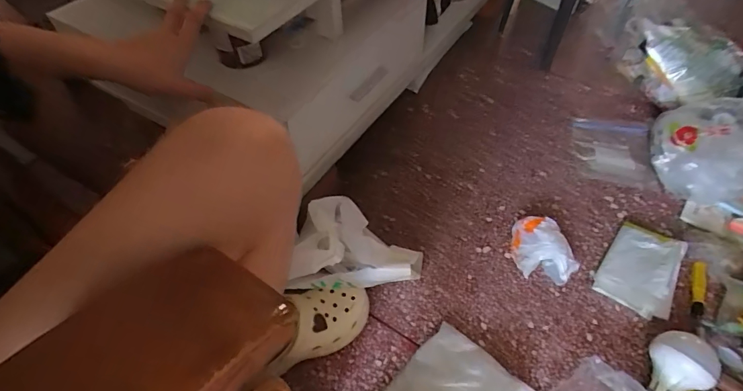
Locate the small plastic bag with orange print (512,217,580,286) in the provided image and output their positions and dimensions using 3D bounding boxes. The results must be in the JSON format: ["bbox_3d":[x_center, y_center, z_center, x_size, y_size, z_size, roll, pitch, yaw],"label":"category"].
[{"bbox_3d":[0.339,0.105,0.814,0.112,0.053,0.118,9,54,7],"label":"small plastic bag with orange print"}]

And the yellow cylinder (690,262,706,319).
[{"bbox_3d":[0.607,0.175,0.767,0.021,0.022,0.111,20,56,14],"label":"yellow cylinder"}]

